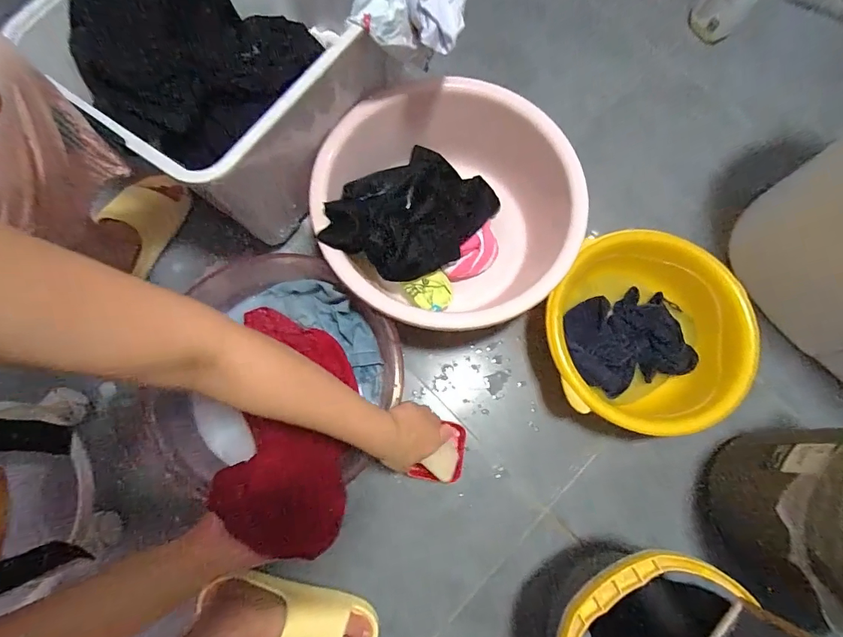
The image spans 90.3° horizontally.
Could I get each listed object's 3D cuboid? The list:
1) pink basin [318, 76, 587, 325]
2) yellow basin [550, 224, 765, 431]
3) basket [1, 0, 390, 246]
[{"bbox_3d":[0.038,-0.153,0.686,0.374,0.213,0.386,0,78,-2],"label":"pink basin"},{"bbox_3d":[0.325,0.037,0.646,0.278,0.141,0.262,0,78,-2],"label":"yellow basin"},{"bbox_3d":[-0.255,-0.387,0.641,0.363,0.273,0.465,34,79,5],"label":"basket"}]

